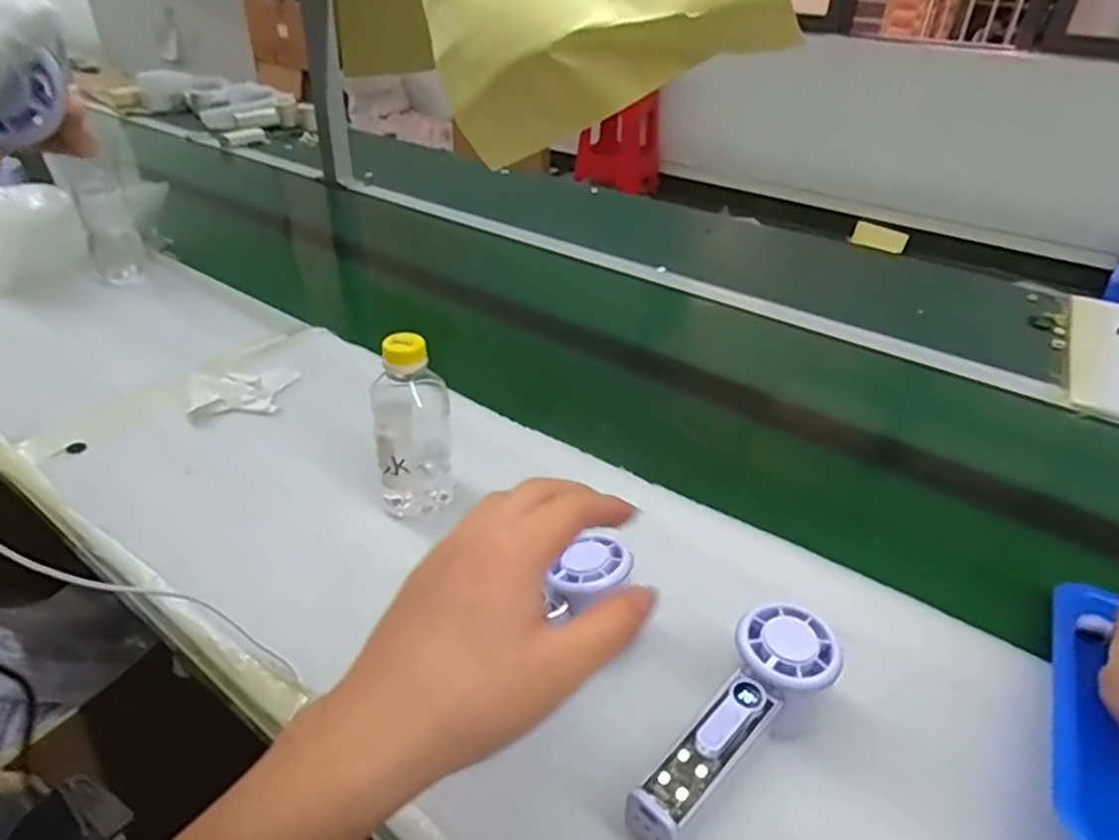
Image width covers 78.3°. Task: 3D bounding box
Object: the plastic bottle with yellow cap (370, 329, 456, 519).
[{"bbox_3d":[-0.113,0.009,0.532,0.057,0.152,0.048,-7,34,-13],"label":"plastic bottle with yellow cap"}]

